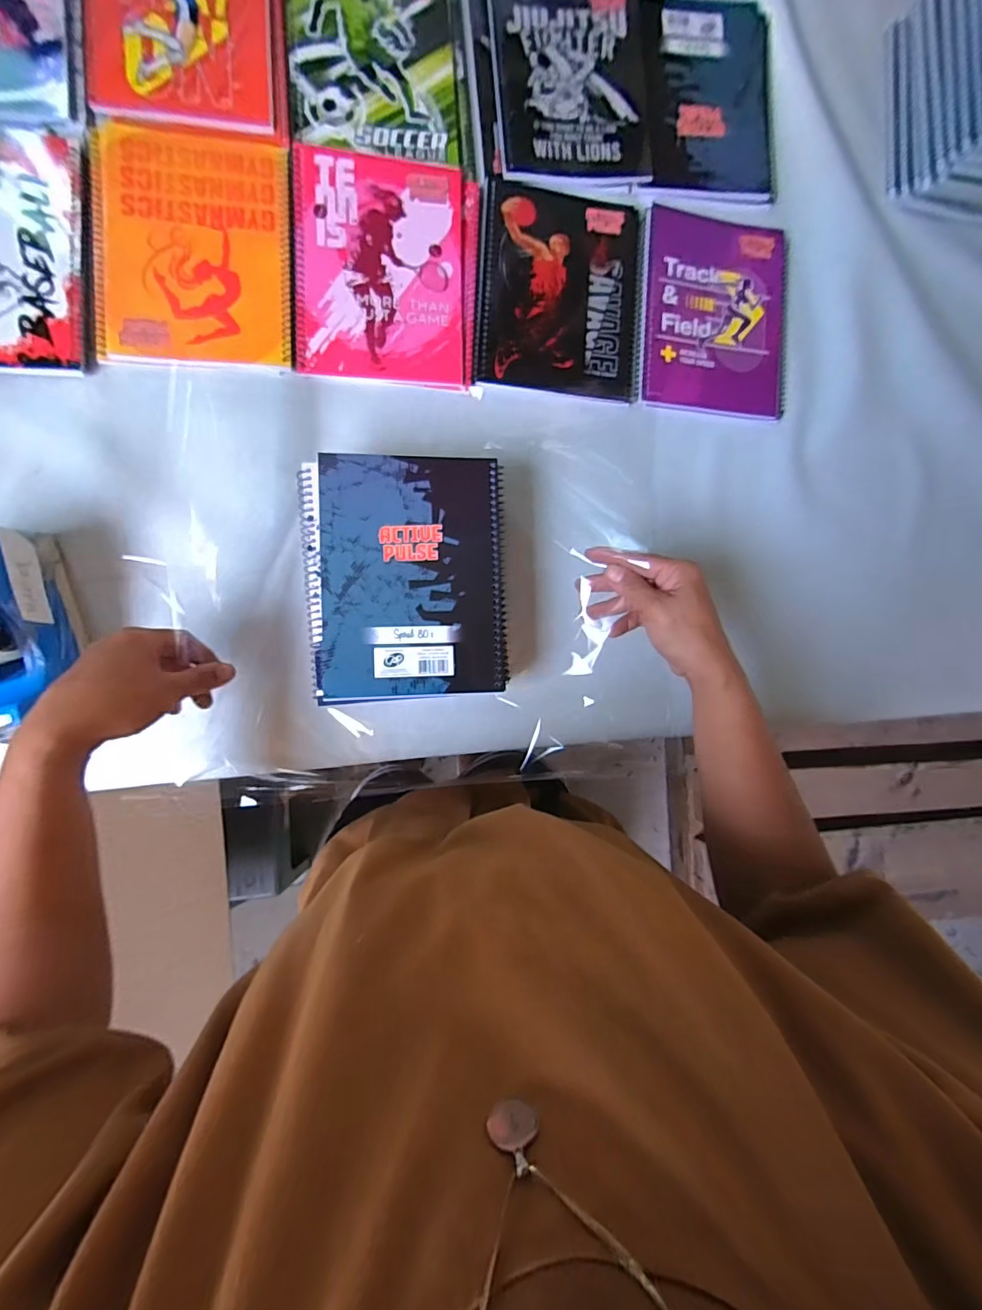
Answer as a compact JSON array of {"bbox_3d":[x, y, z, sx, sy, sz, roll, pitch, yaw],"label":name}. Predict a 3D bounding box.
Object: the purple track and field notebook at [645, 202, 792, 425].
[{"bbox_3d":[0.232,-0.343,0.510,0.163,0.007,0.202,2,90,-9],"label":"purple track and field notebook"}]

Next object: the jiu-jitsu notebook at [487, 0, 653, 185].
[{"bbox_3d":[0.077,-0.554,0.485,0.146,0.008,0.195,-4,90,-9],"label":"jiu-jitsu notebook"}]

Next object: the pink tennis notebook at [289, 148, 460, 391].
[{"bbox_3d":[-0.100,-0.348,0.458,0.147,0.008,0.194,-1,90,-9],"label":"pink tennis notebook"}]

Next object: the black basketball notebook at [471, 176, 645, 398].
[{"bbox_3d":[0.069,-0.347,0.485,0.159,0.006,0.197,3,90,-9],"label":"black basketball notebook"}]

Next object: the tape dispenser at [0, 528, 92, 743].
[{"bbox_3d":[-0.360,-0.018,0.373,0.057,0.105,0.148,-19,93,-8],"label":"tape dispenser"}]

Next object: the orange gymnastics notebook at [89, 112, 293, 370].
[{"bbox_3d":[-0.255,-0.350,0.435,0.157,0.007,0.204,-1,90,-9],"label":"orange gymnastics notebook"}]

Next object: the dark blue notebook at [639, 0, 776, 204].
[{"bbox_3d":[0.225,-0.558,0.508,0.147,0.008,0.206,-1,90,-9],"label":"dark blue notebook"}]

